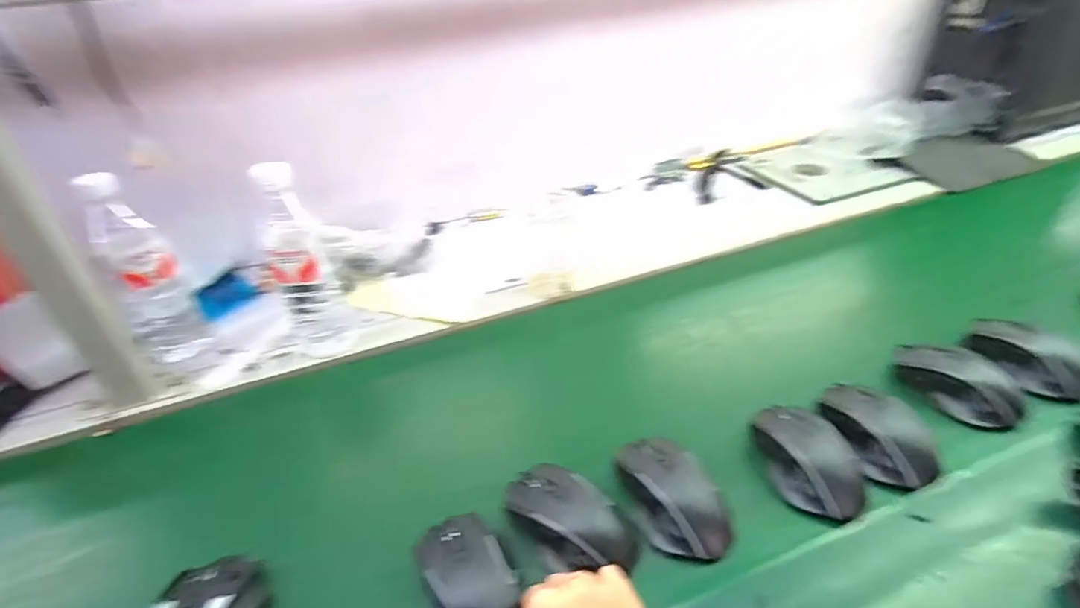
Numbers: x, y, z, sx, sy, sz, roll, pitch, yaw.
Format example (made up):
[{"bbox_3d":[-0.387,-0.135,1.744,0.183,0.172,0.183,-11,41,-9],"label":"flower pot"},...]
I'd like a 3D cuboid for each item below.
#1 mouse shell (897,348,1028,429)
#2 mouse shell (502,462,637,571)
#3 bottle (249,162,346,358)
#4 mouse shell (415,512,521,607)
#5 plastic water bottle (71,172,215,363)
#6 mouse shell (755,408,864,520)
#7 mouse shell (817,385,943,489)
[{"bbox_3d":[0.416,0.075,0.559,0.056,0.035,0.117,-23,40,-22],"label":"mouse shell"},{"bbox_3d":[0.023,0.175,0.459,0.114,0.038,0.066,25,46,35],"label":"mouse shell"},{"bbox_3d":[-0.261,-0.039,0.618,0.068,0.222,0.053,-25,40,-24],"label":"bottle"},{"bbox_3d":[-0.053,0.200,0.418,0.060,0.028,0.114,-20,39,-18],"label":"mouse shell"},{"bbox_3d":[-0.450,-0.033,0.633,0.075,0.216,0.058,-28,42,-27],"label":"plastic water bottle"},{"bbox_3d":[0.235,0.133,0.496,0.069,0.039,0.110,-15,37,-12],"label":"mouse shell"},{"bbox_3d":[0.307,0.113,0.516,0.062,0.040,0.112,-16,37,-13],"label":"mouse shell"}]

